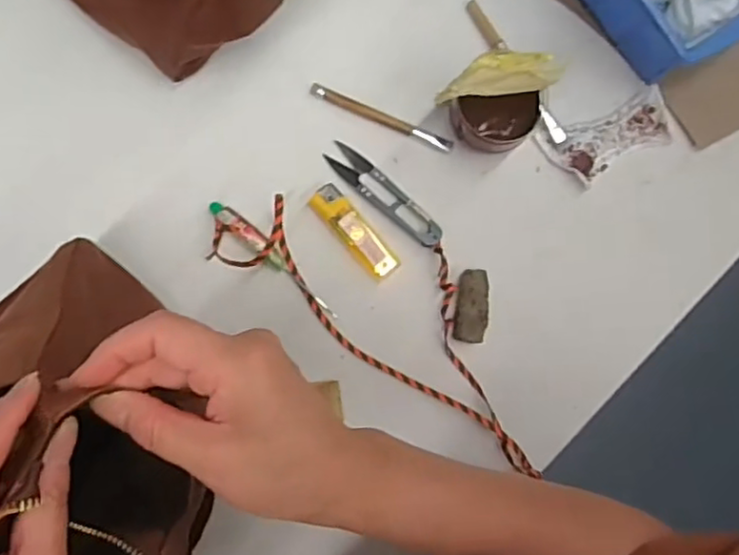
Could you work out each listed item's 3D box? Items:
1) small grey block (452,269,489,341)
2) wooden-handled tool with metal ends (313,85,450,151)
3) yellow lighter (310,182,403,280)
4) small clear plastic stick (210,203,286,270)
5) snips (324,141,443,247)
[{"bbox_3d":[0.074,0.020,0.474,0.022,0.007,0.052,7,86,-4],"label":"small grey block"},{"bbox_3d":[0.009,-0.116,0.481,0.109,0.007,0.009,22,85,-3],"label":"wooden-handled tool with metal ends"},{"bbox_3d":[-0.010,-0.033,0.472,0.022,0.009,0.078,-41,91,-6],"label":"yellow lighter"},{"bbox_3d":[-0.085,-0.030,0.468,0.068,0.011,0.013,42,85,-1],"label":"small clear plastic stick"},{"bbox_3d":[0.012,-0.060,0.476,0.101,0.010,0.022,42,85,-1],"label":"snips"}]

